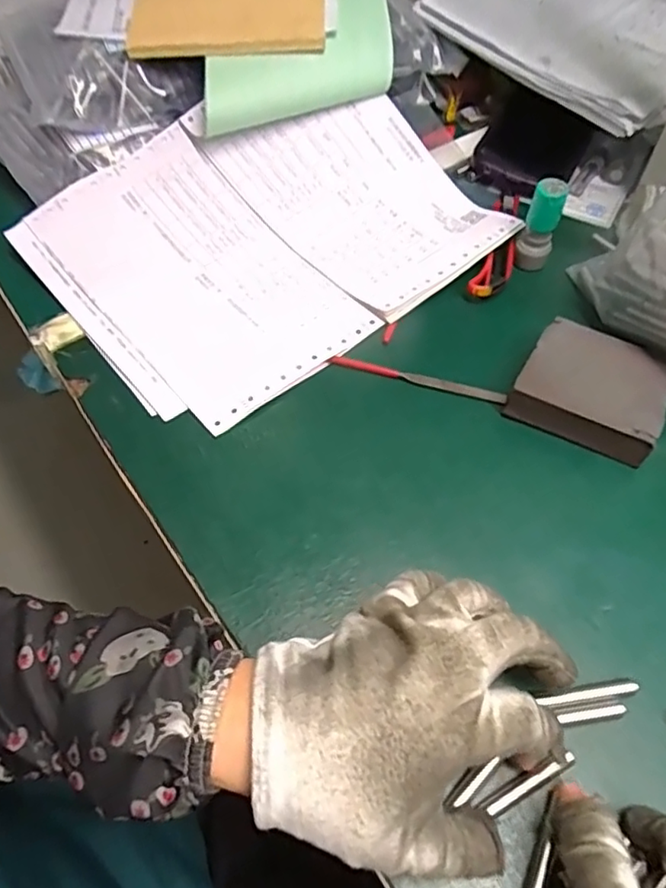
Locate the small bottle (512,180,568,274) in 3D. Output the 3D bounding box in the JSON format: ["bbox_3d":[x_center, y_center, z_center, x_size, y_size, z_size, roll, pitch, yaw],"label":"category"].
[{"bbox_3d":[0.141,-0.151,0.408,0.024,0.055,0.021,21,60,14],"label":"small bottle"}]

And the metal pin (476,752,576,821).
[{"bbox_3d":[0.082,0.142,0.250,0.043,0.004,0.008,-23,60,-11],"label":"metal pin"}]

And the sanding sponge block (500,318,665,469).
[{"bbox_3d":[0.156,-0.033,0.358,0.079,0.025,0.070,27,61,17],"label":"sanding sponge block"}]

